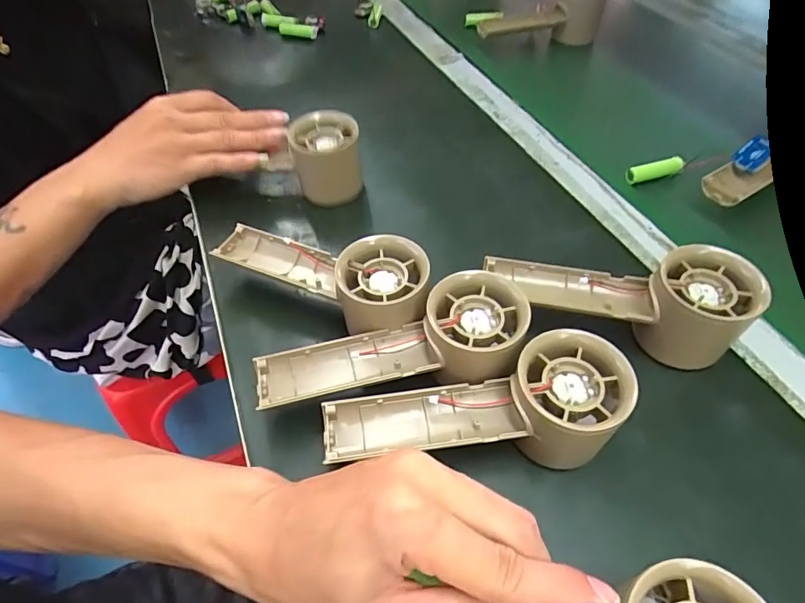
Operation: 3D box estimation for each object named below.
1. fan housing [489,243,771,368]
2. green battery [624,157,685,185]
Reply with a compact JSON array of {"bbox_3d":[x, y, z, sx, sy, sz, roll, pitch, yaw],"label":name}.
[{"bbox_3d":[0.130,0.004,0.297,0.147,0.063,0.053,5,52,9],"label":"fan housing"},{"bbox_3d":[0.226,-0.118,0.420,0.056,0.014,0.011,-14,52,-6],"label":"green battery"}]

